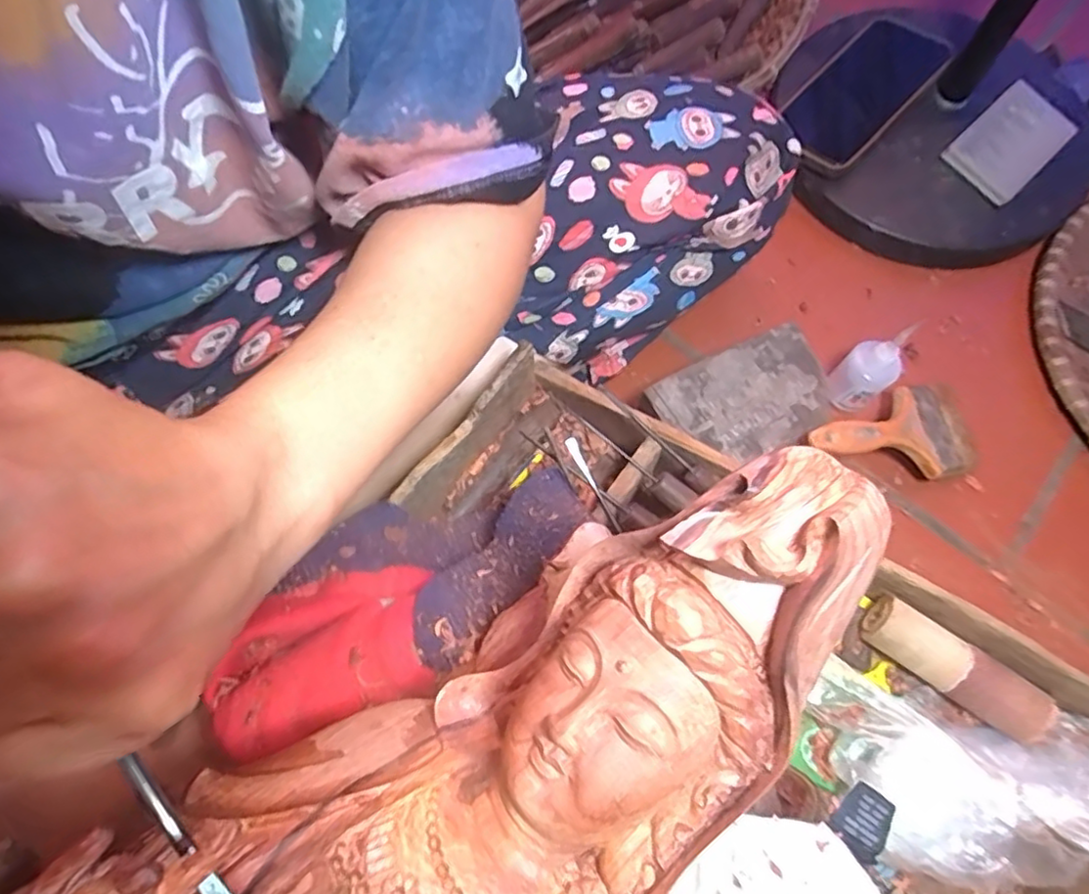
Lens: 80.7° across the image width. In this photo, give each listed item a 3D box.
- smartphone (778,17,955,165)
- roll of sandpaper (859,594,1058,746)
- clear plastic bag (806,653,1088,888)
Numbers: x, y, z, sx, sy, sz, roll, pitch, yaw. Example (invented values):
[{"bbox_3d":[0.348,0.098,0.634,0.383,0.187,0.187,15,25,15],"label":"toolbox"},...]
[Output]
[{"bbox_3d":[0.265,-0.300,0.539,0.139,0.016,0.086,-43,59,6],"label":"smartphone"},{"bbox_3d":[0.218,0.116,0.340,0.097,0.020,0.027,35,74,11],"label":"roll of sandpaper"},{"bbox_3d":[0.229,0.172,0.317,0.186,0.044,0.095,11,68,27],"label":"clear plastic bag"}]

